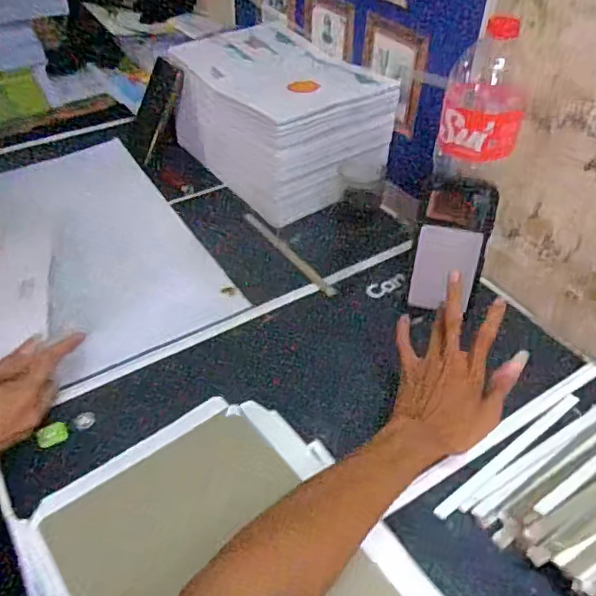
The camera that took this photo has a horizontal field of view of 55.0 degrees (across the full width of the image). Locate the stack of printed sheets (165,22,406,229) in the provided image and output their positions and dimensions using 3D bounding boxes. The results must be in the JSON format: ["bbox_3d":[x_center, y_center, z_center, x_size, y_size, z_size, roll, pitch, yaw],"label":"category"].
[{"bbox_3d":[-0.036,-0.289,0.917,0.223,0.158,0.335,-30,51,-29],"label":"stack of printed sheets"}]

